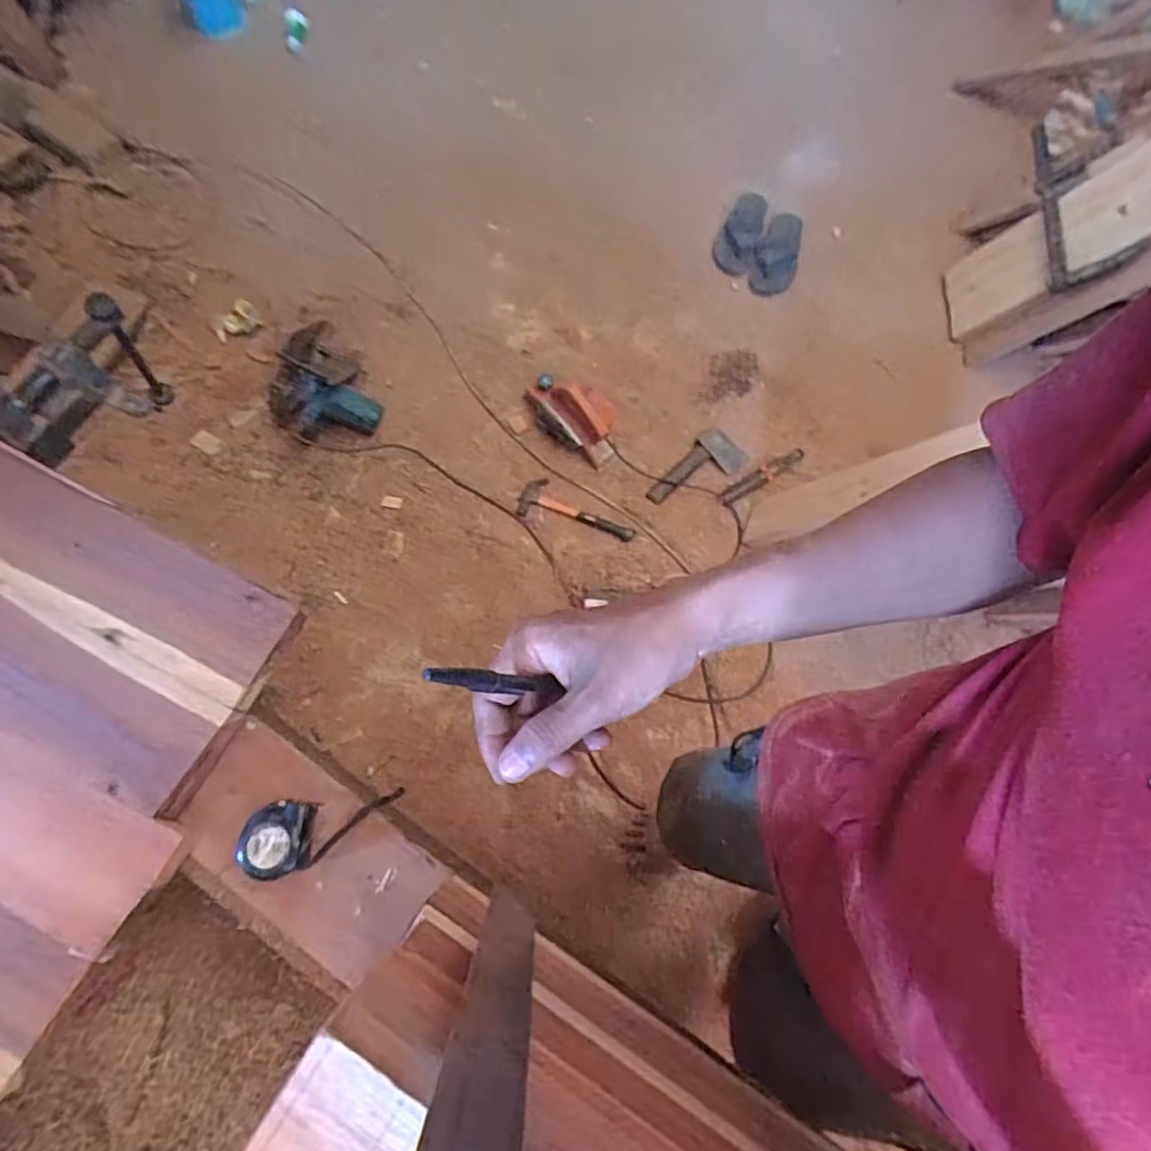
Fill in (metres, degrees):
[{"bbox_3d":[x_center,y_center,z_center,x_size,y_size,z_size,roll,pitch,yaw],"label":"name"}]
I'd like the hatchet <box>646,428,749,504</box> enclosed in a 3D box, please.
[{"bbox_3d":[0.290,-0.237,1.514,0.125,0.026,0.254,38,75,12],"label":"hatchet"}]

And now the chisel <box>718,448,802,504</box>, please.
[{"bbox_3d":[0.432,-0.230,1.516,0.234,0.025,0.036,-32,74,-11],"label":"chisel"}]

